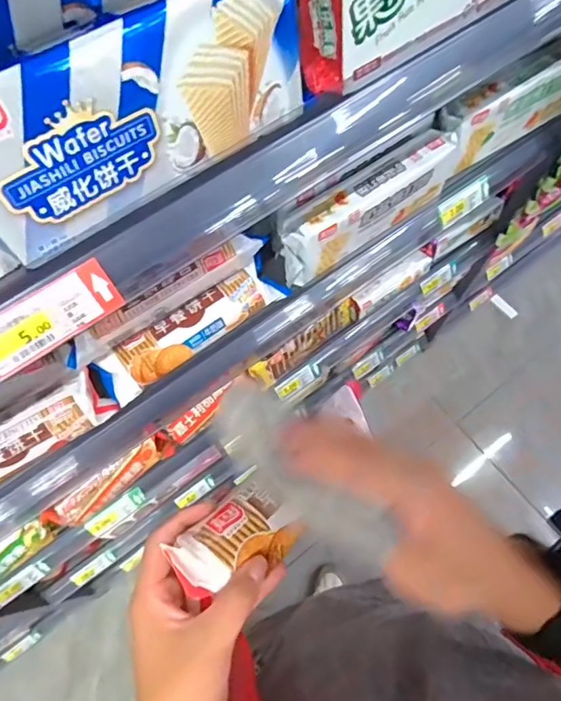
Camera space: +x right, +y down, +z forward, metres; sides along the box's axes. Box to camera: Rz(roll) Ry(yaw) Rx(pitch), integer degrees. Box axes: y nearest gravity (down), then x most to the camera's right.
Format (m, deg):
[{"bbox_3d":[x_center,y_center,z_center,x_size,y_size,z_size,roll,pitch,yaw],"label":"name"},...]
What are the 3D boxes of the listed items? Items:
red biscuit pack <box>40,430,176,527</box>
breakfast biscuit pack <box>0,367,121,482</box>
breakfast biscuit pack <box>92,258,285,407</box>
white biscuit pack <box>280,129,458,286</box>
[{"bbox_3d":[-0.247,0.193,0.726,0.193,0.042,0.036,-38,73,-12],"label":"red biscuit pack"},{"bbox_3d":[-0.292,0.101,0.508,0.232,0.055,0.062,-31,72,-10],"label":"breakfast biscuit pack"},{"bbox_3d":[-0.097,-0.026,0.548,0.224,0.042,0.050,-36,73,-12],"label":"breakfast biscuit pack"},{"bbox_3d":[0.106,-0.172,0.583,0.236,0.086,0.044,-34,72,-11],"label":"white biscuit pack"}]

